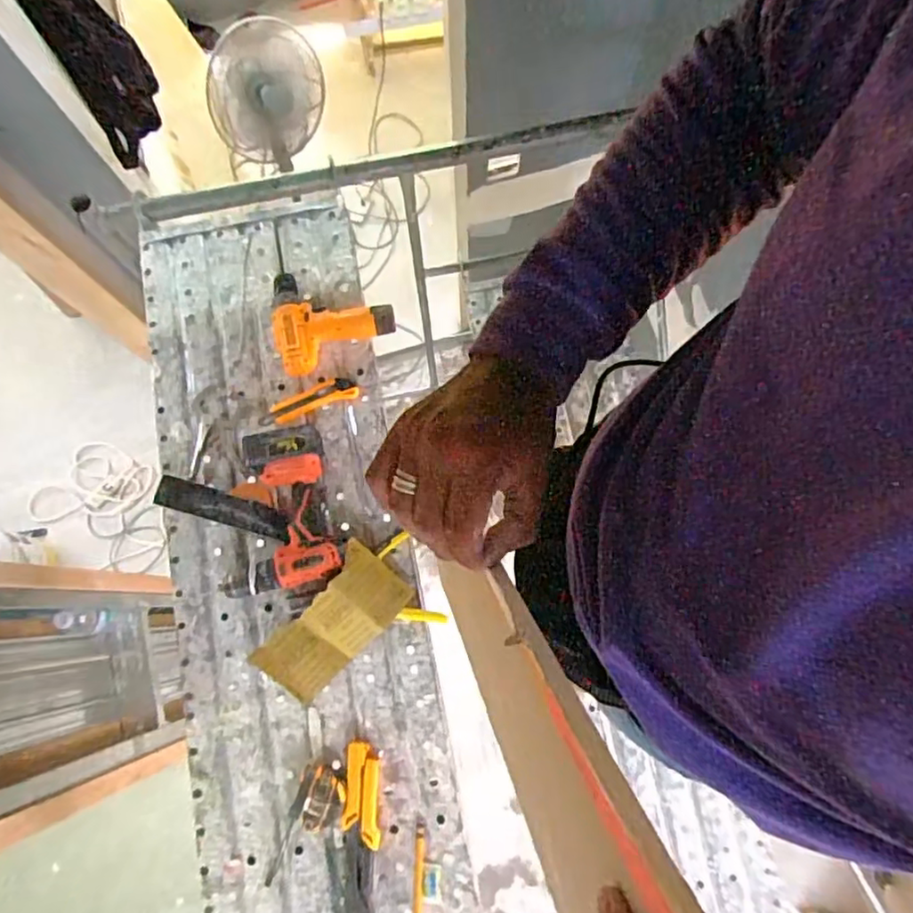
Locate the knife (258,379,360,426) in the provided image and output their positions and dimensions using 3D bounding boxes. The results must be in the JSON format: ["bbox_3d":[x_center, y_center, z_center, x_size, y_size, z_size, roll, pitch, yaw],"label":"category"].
[{"bbox_3d":[-0.253,-0.094,1.045,0.170,0.017,0.045,-21,75,-6],"label":"knife"}]

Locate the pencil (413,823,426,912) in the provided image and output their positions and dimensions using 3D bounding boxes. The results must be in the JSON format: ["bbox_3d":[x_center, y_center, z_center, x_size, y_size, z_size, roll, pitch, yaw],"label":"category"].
[{"bbox_3d":[-0.053,0.594,0.874,0.015,0.006,0.126,2,74,1],"label":"pencil"}]

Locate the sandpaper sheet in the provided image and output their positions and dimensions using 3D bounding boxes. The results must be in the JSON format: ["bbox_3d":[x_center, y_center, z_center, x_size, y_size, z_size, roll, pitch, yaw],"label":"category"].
[{"bbox_3d":[-0.191,0.254,0.942,0.236,0.049,0.124,-45,78,4],"label":"sandpaper sheet"}]

